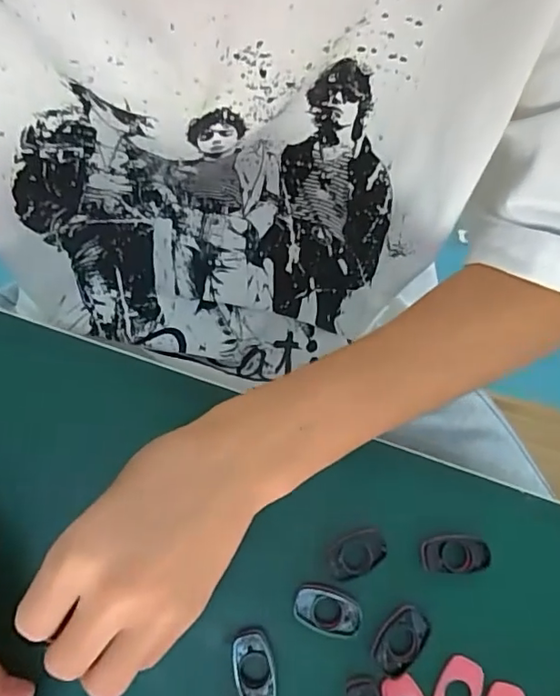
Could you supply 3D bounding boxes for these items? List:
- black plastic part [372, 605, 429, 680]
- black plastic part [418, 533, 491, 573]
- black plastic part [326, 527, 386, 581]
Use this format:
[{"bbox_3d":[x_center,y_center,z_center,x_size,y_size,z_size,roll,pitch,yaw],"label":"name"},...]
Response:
[{"bbox_3d":[0.057,0.138,0.257,0.018,0.005,0.031,40,75,10],"label":"black plastic part"},{"bbox_3d":[0.087,0.102,0.270,0.034,0.004,0.018,2,72,-2],"label":"black plastic part"},{"bbox_3d":[0.038,0.102,0.269,0.031,0.006,0.019,-24,75,-10],"label":"black plastic part"}]

